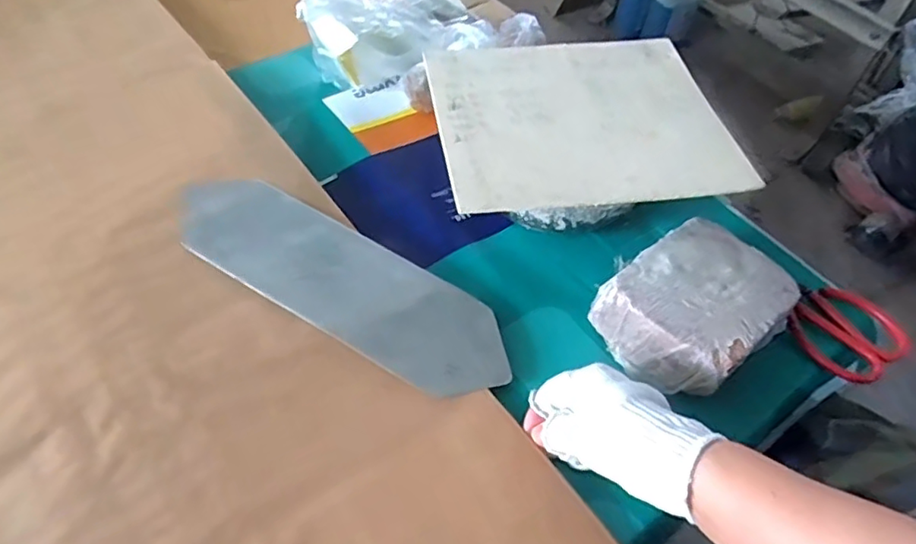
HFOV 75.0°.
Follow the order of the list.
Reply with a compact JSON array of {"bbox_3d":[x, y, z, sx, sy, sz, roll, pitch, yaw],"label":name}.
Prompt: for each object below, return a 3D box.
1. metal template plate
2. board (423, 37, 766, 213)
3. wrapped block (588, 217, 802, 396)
[{"bbox_3d":[-0.103,0.004,0.519,0.321,0.006,0.101,29,54,13],"label":"metal template plate"},{"bbox_3d":[0.118,-0.156,0.583,0.270,0.013,0.233,-6,54,-7],"label":"board"},{"bbox_3d":[0.200,0.026,0.499,0.149,0.053,0.116,-32,63,-24],"label":"wrapped block"}]

